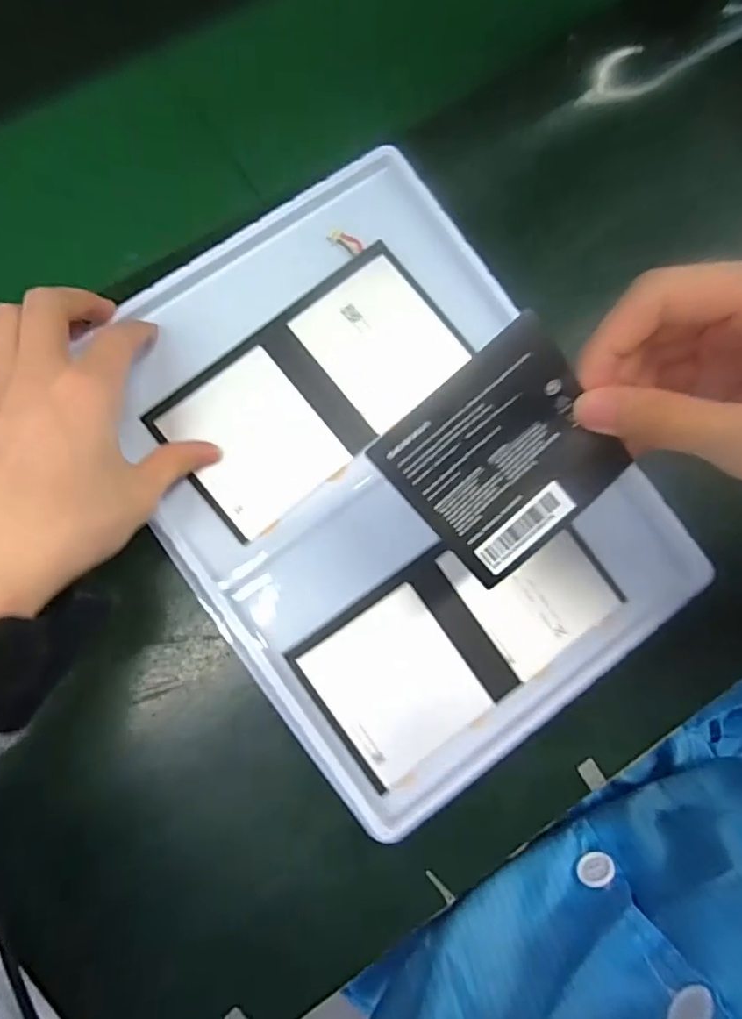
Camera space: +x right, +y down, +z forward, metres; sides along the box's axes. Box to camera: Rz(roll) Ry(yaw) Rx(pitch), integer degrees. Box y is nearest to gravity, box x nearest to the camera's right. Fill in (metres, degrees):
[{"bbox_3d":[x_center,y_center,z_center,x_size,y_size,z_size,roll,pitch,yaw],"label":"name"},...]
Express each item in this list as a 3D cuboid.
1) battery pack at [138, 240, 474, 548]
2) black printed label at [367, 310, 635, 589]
[{"bbox_3d":[-0.031,-0.069,0.325,0.170,0.011,0.090,-39,88,-8],"label":"battery pack"},{"bbox_3d":[0.052,-0.020,0.219,0.076,0.006,0.076,-41,110,6],"label":"black printed label"}]

